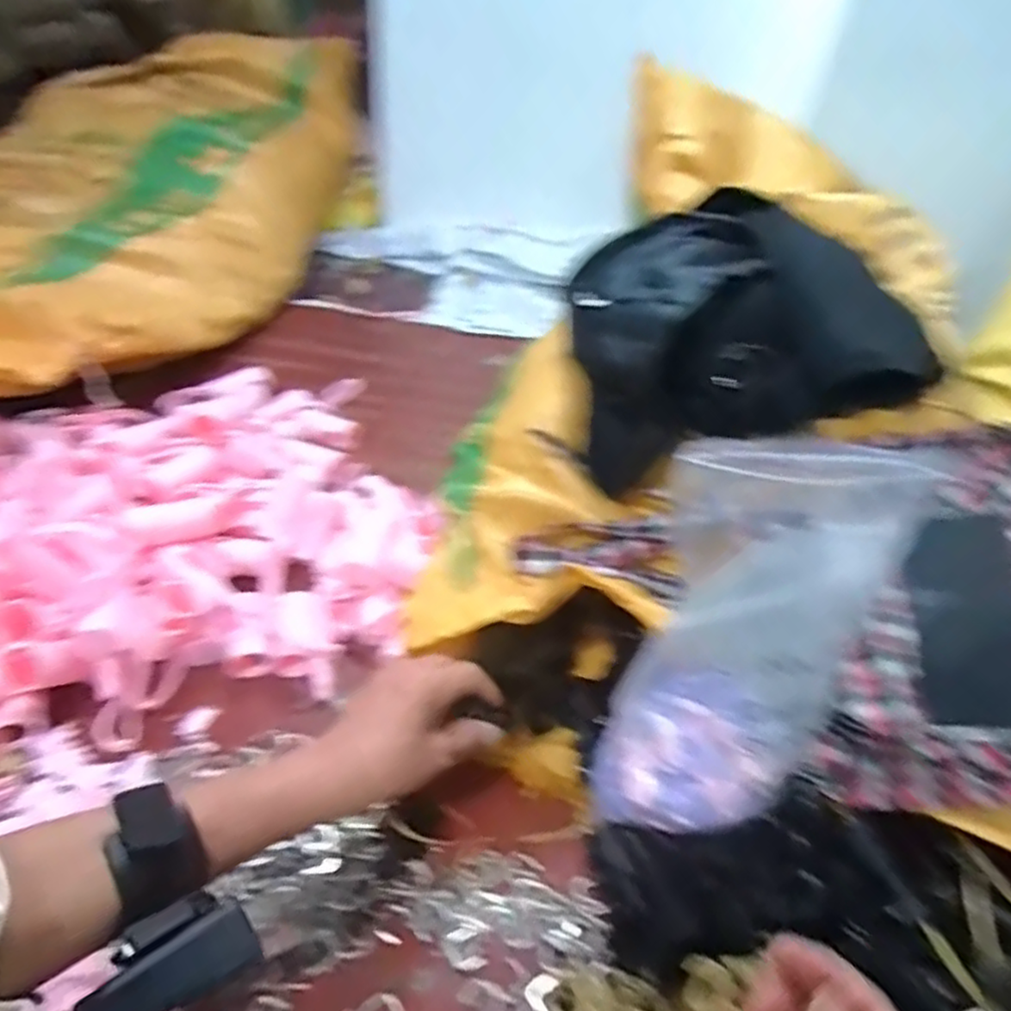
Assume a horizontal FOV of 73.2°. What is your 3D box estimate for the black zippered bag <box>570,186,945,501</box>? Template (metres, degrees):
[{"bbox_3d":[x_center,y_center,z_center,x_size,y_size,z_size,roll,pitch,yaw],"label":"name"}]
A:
[{"bbox_3d":[0.196,-0.130,0.587,0.254,0.178,0.186,-3,43,-10],"label":"black zippered bag"}]

